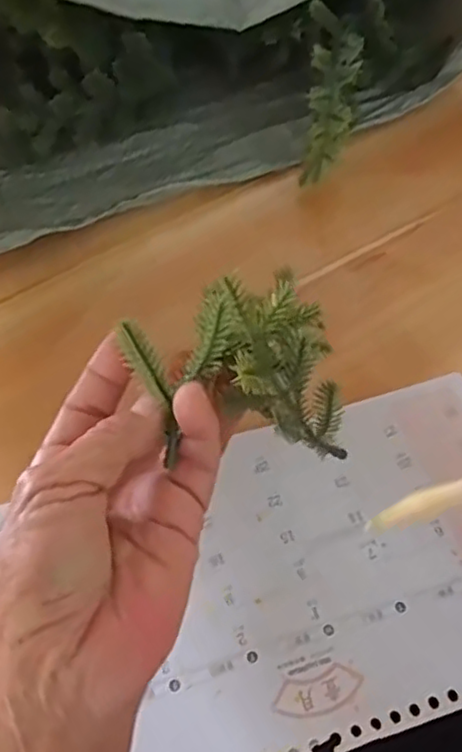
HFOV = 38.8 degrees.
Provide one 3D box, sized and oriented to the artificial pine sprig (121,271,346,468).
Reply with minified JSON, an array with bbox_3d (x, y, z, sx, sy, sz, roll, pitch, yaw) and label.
[{"bbox_3d":[0.003,0.002,0.243,0.073,0.075,0.040,-11,24,-5],"label":"artificial pine sprig"}]

